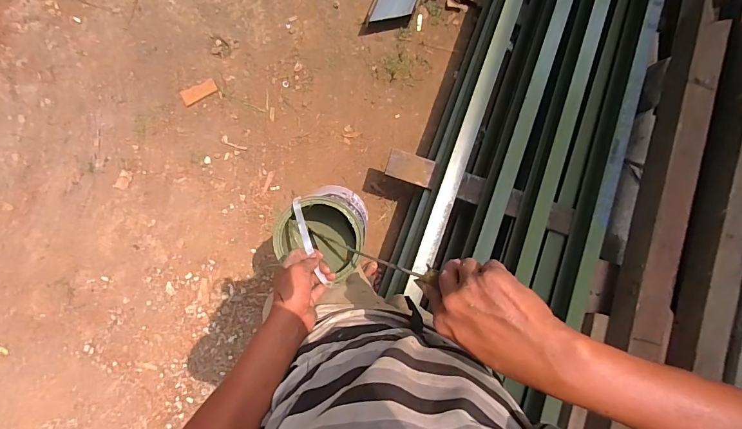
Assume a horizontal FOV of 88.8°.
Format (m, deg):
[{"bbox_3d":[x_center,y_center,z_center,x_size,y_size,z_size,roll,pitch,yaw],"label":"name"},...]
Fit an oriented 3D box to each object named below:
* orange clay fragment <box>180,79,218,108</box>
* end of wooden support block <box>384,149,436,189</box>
[{"bbox_3d":[-0.604,-0.430,1.334,0.122,0.006,0.056,-28,91,-7],"label":"orange clay fragment"},{"bbox_3d":[0.126,-0.145,1.191,0.148,0.028,0.087,16,85,-6],"label":"end of wooden support block"}]

